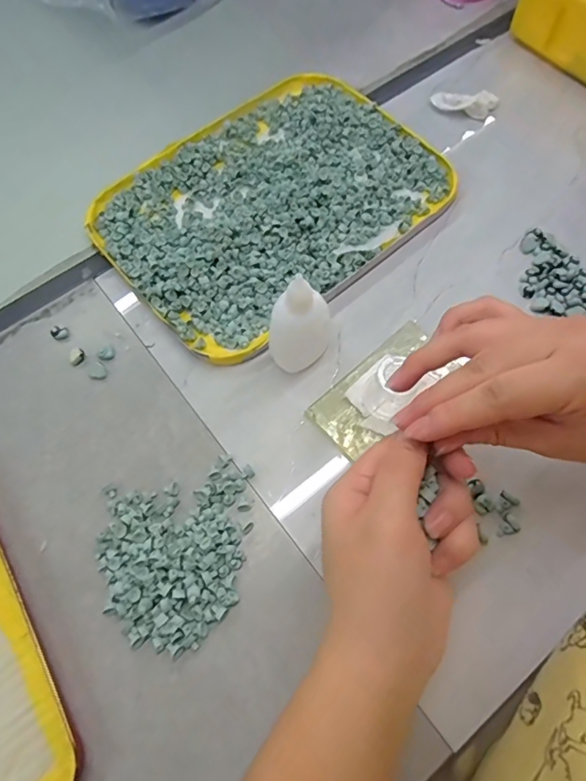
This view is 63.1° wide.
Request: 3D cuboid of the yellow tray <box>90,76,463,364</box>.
[{"bbox_3d":[-0.017,-0.161,0.397,0.270,0.023,0.203,-40,71,-14],"label":"yellow tray"}]

